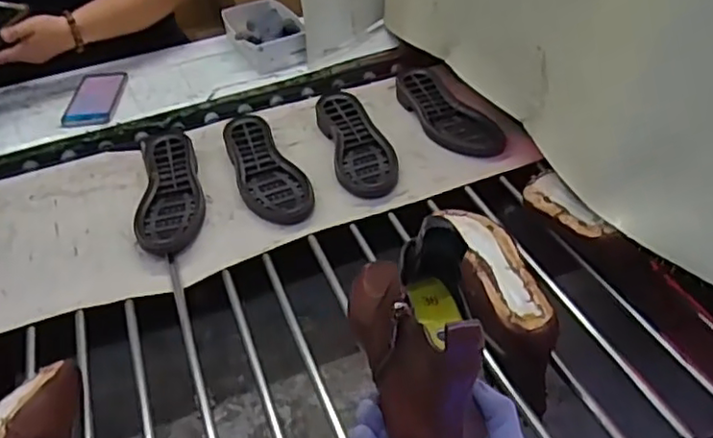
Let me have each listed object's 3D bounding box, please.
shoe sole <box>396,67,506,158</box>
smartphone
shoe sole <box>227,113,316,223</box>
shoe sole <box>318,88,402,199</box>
[{"bbox_3d":[0.135,-0.173,1.018,0.080,0.022,0.267,-20,43,-17],"label":"shoe sole"},{"bbox_3d":[-0.446,-0.209,1.107,0.083,0.009,0.171,-6,40,-2],"label":"smartphone"},{"bbox_3d":[-0.135,-0.076,0.927,0.082,0.029,0.234,-21,43,-18],"label":"shoe sole"},{"bbox_3d":[0.001,-0.121,0.968,0.088,0.028,0.238,-12,41,-8],"label":"shoe sole"}]

